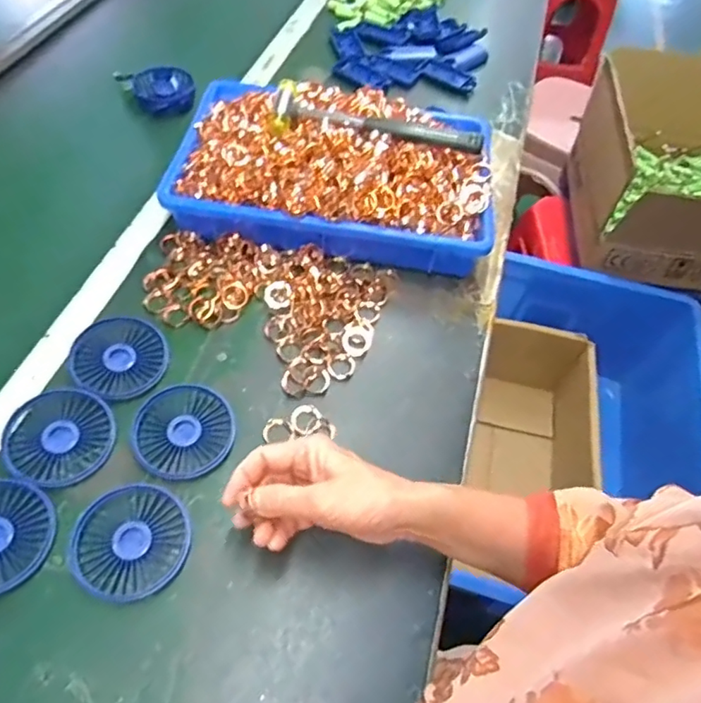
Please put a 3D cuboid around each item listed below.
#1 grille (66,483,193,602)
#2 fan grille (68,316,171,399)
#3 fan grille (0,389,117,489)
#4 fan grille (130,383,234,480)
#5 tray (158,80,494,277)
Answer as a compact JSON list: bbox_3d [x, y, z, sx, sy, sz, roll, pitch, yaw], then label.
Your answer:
[{"bbox_3d":[-0.176,0.149,0.436,0.090,0.009,0.085,2,55,-3],"label":"grille"},{"bbox_3d":[-0.221,0.005,0.525,0.086,0.005,0.085,8,58,-12],"label":"fan grille"},{"bbox_3d":[-0.253,0.076,0.480,0.085,0.022,0.084,2,55,-3],"label":"fan grille"},{"bbox_3d":[-0.150,0.072,0.494,0.086,0.017,0.085,2,55,-3],"label":"fan grille"},{"bbox_3d":[-0.017,-0.229,0.648,0.360,0.105,0.248,6,55,-1],"label":"tray"}]

